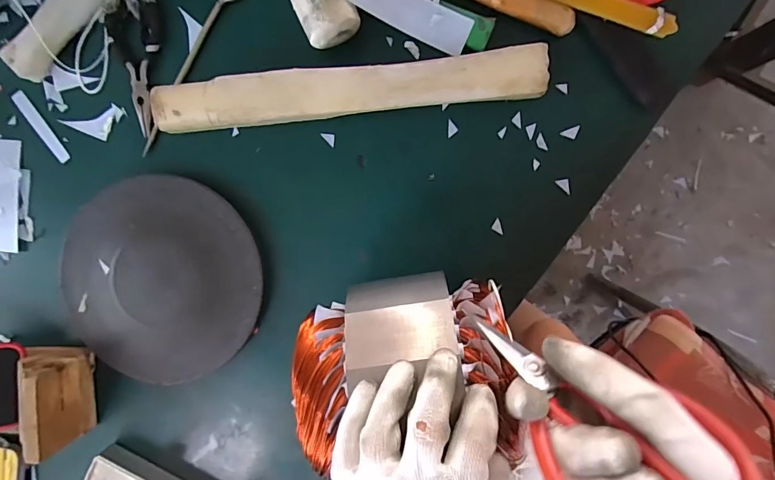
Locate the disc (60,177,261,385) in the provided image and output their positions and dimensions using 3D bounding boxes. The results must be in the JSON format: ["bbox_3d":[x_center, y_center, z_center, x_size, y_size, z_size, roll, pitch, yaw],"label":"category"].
[{"bbox_3d":[-0.216,0.038,0.411,0.190,0.019,0.188,0,95,4],"label":"disc"}]

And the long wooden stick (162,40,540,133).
[{"bbox_3d":[-0.038,-0.127,0.370,0.339,0.036,0.044,-4,95,4],"label":"long wooden stick"}]

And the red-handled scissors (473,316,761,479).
[{"bbox_3d":[0.094,0.099,0.219,0.142,0.081,0.015,19,142,35],"label":"red-handled scissors"}]

